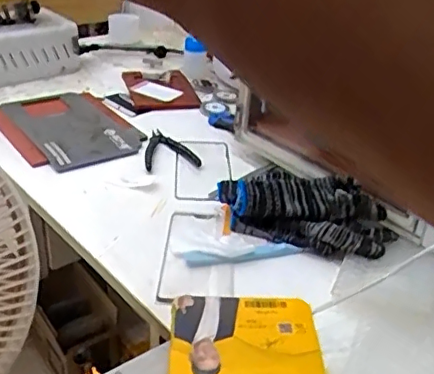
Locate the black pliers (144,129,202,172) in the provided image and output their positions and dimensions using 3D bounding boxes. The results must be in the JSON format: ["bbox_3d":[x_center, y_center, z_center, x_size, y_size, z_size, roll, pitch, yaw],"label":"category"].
[{"bbox_3d":[-0.069,-0.055,0.793,0.074,0.010,0.112,-3,32,-14],"label":"black pliers"}]

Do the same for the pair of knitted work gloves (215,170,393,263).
[{"bbox_3d":[0.097,0.029,0.633,0.195,0.050,0.082,16,32,18],"label":"pair of knitted work gloves"}]

